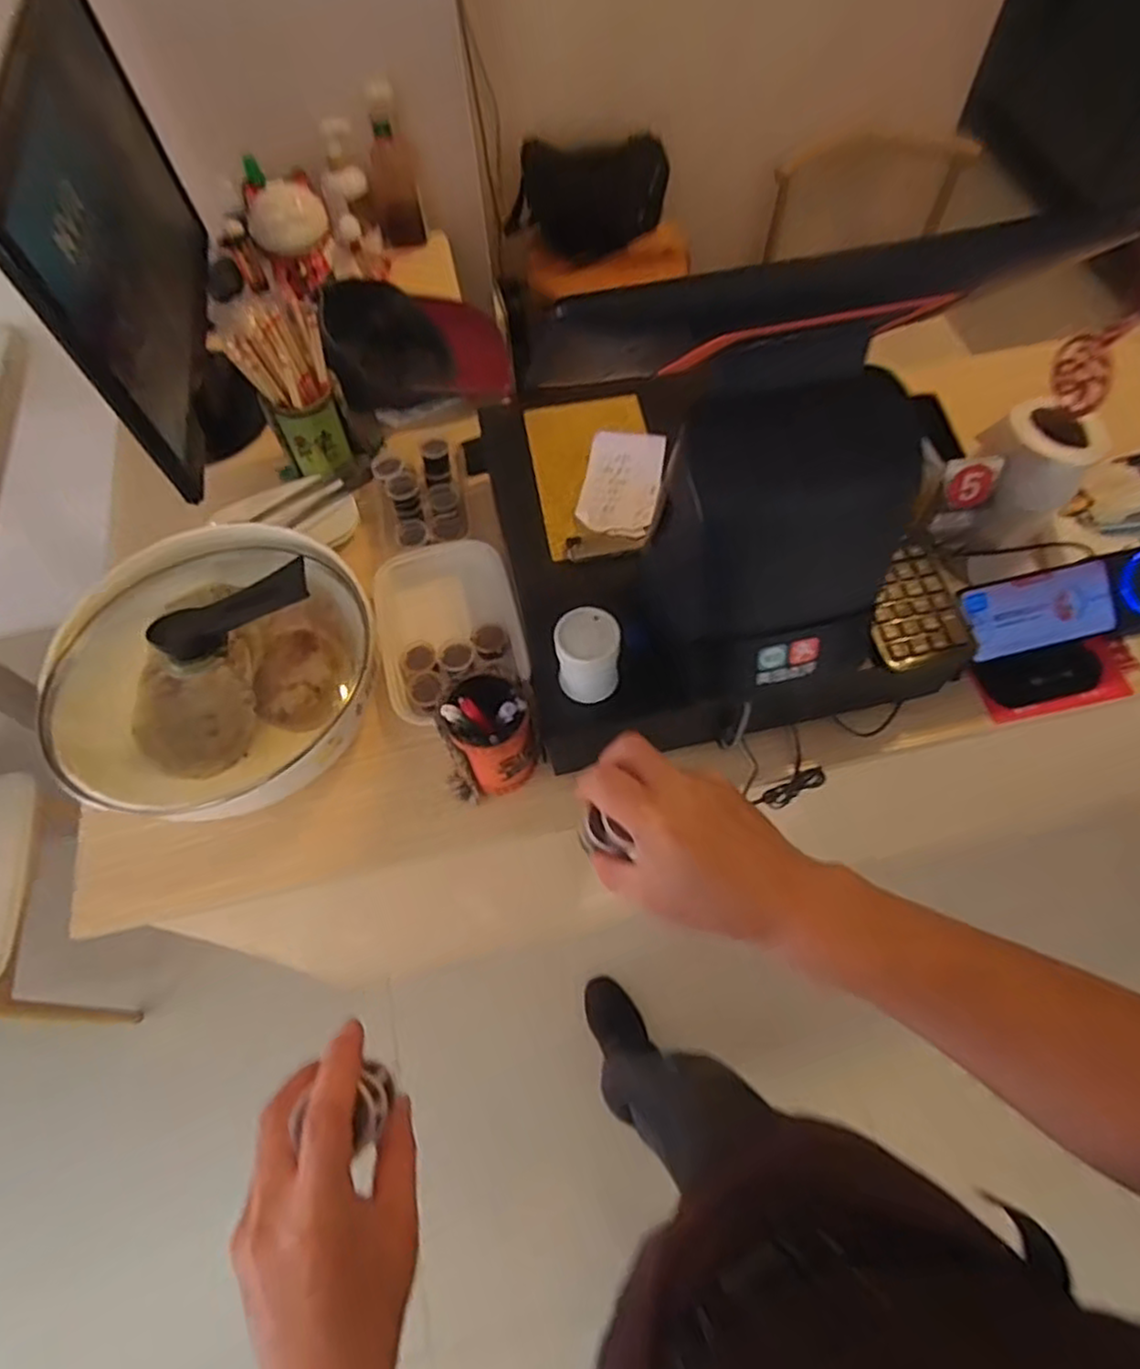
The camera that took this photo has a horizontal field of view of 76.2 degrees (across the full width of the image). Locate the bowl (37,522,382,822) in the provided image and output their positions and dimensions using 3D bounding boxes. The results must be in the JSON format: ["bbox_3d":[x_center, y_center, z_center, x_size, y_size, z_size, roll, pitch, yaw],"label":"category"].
[{"bbox_3d":[-0.358,-0.026,0.731,0.303,0.162,0.281,-1,63,1],"label":"bowl"}]

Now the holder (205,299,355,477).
[{"bbox_3d":[-0.319,-0.342,0.849,0.091,0.182,0.081,-4,63,0],"label":"holder"}]

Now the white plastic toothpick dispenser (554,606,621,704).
[{"bbox_3d":[0.016,-0.025,0.640,0.052,0.085,0.056,-1,63,1],"label":"white plastic toothpick dispenser"}]

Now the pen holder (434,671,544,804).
[{"bbox_3d":[-0.082,0.047,0.710,0.096,0.132,0.088,-15,63,-6],"label":"pen holder"}]

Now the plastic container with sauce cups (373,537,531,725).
[{"bbox_3d":[-0.131,-0.055,0.829,0.153,0.048,0.218,-16,63,-6],"label":"plastic container with sauce cups"}]

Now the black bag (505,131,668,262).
[{"bbox_3d":[0.031,-0.837,1.245,0.268,0.156,0.114,-3,63,0],"label":"black bag"}]

